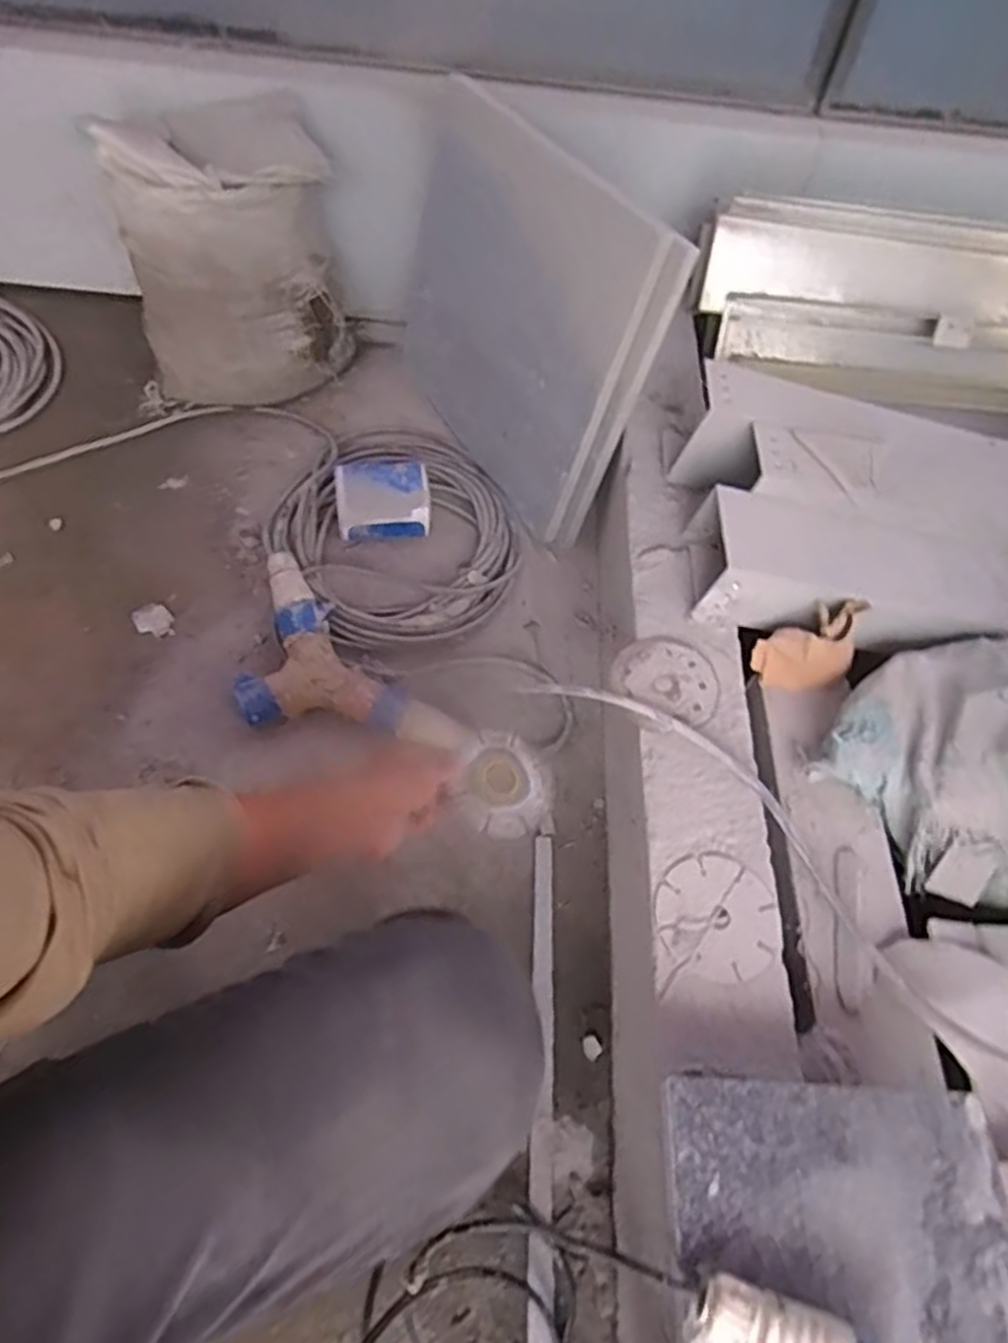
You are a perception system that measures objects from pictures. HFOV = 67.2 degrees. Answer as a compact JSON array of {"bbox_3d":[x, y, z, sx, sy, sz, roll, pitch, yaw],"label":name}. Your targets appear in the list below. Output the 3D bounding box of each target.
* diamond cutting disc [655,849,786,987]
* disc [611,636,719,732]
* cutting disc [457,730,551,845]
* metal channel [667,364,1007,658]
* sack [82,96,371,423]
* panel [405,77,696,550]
[{"bbox_3d":[0.178,0.202,0.627,0.102,0.004,0.101,2,57,-4],"label":"diamond cutting disc"},{"bbox_3d":[0.161,0.011,0.747,0.099,0.012,0.099,2,57,-4],"label":"disc"},{"bbox_3d":[0.002,0.102,0.681,0.083,0.017,0.098,-11,68,-25],"label":"cutting disc"},{"bbox_3d":[0.451,-0.167,0.819,0.502,0.113,0.264,5,56,-2],"label":"metal channel"},{"bbox_3d":[-0.395,-0.598,1.135,0.298,0.364,0.238,1,57,-5],"label":"sack"},{"bbox_3d":[0.004,-0.487,1.034,0.052,0.414,0.522,-14,56,-33],"label":"panel"}]

